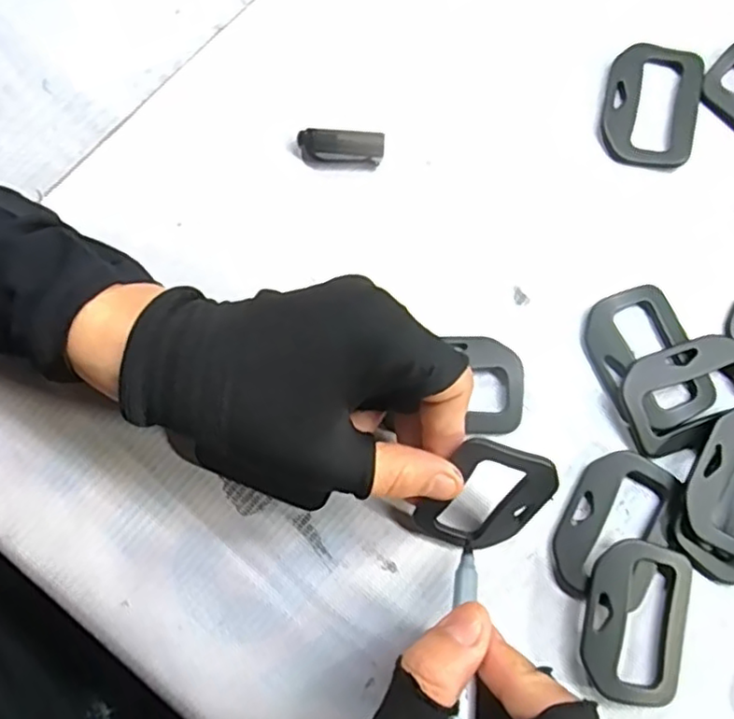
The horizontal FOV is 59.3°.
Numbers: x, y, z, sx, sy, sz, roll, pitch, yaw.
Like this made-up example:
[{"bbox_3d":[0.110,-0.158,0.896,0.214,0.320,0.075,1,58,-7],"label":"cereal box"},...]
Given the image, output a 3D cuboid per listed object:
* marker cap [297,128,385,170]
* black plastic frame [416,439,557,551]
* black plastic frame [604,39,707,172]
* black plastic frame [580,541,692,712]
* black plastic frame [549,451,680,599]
[{"bbox_3d":[-0.012,-0.096,0.297,0.038,0.008,0.016,4,79,1],"label":"marker cap"},{"bbox_3d":[0.046,0.053,0.245,0.044,0.058,0.007,16,42,-4],"label":"black plastic frame"},{"bbox_3d":[0.134,-0.120,0.302,0.044,0.004,0.061,15,79,3],"label":"black plastic frame"},{"bbox_3d":[0.106,0.103,0.257,0.040,0.010,0.061,14,79,3],"label":"black plastic frame"},{"bbox_3d":[0.100,0.068,0.264,0.039,0.006,0.062,28,80,5],"label":"black plastic frame"}]

